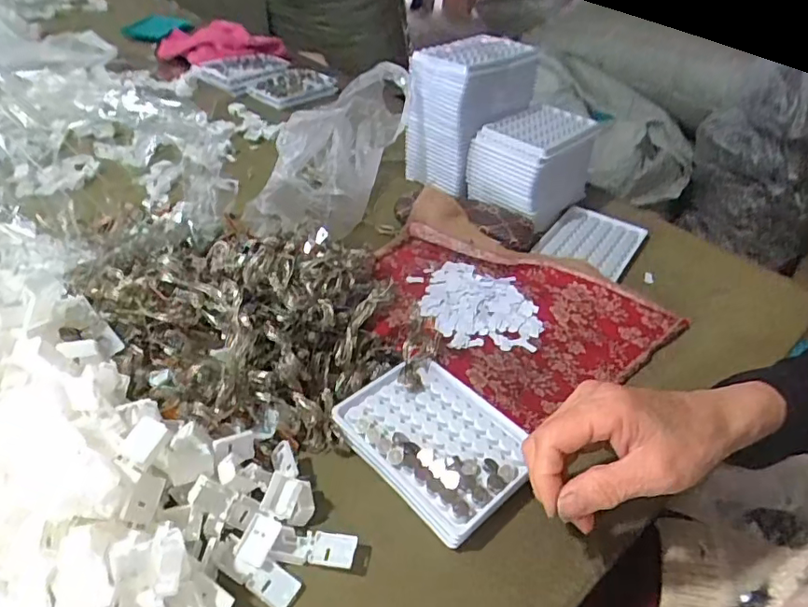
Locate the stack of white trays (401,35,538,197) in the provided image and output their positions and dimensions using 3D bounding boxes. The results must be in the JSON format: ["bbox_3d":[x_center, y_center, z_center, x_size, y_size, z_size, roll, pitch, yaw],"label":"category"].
[{"bbox_3d":[0.081,-0.236,0.696,0.103,0.154,0.122,33,48,30],"label":"stack of white trays"}]

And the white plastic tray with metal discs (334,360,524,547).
[{"bbox_3d":[0.023,0.094,0.402,0.098,0.016,0.130,-30,51,-34],"label":"white plastic tray with metal discs"}]

